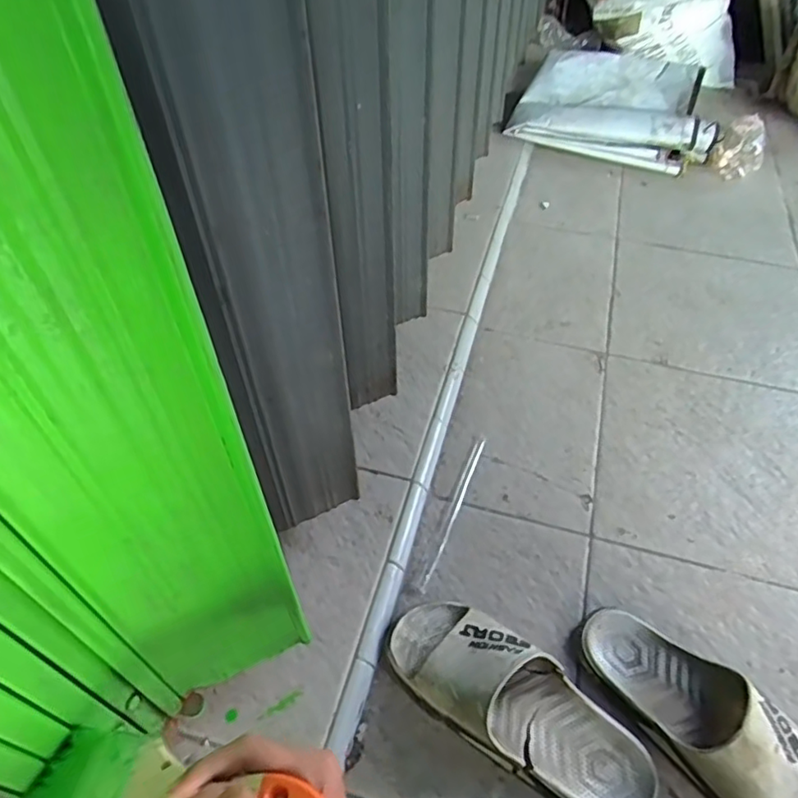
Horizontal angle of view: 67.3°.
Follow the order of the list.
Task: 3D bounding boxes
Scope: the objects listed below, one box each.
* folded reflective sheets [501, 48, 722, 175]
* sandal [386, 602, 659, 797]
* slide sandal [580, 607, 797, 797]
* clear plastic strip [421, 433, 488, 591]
[{"bbox_3d":[0.436,-0.584,1.215,0.379,0.120,0.263,16,50,14],"label":"folded reflective sheets"},{"bbox_3d":[0.104,0.257,0.519,0.241,0.060,0.094,27,54,20],"label":"sandal"},{"bbox_3d":[0.268,0.269,0.506,0.087,0.057,0.235,-31,56,-25],"label":"slide sandal"},{"bbox_3d":[0.063,0.121,0.674,0.014,0.009,0.201,18,51,13],"label":"clear plastic strip"}]

